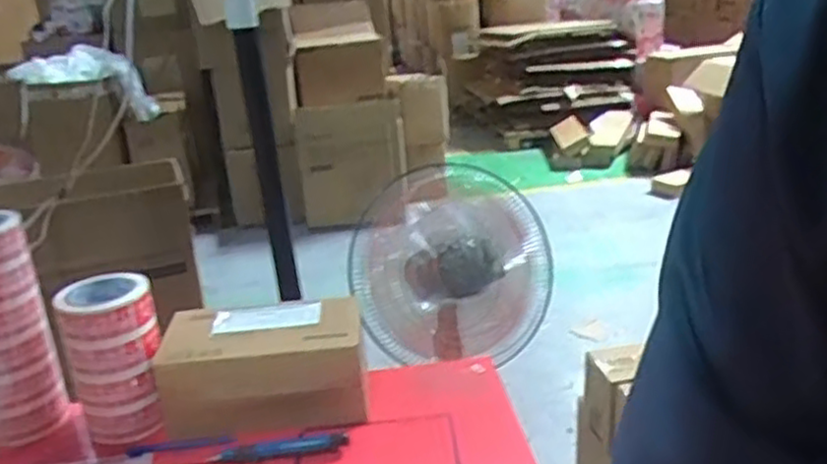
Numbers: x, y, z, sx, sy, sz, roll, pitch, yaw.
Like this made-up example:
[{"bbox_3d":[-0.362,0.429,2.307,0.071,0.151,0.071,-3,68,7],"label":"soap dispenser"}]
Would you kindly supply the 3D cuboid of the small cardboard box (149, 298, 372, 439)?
[{"bbox_3d":[-0.193,0.177,0.957,0.252,0.125,0.140,-7,20,-6],"label":"small cardboard box"}]

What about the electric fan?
[{"bbox_3d":[0.085,0.090,1.567,0.415,0.389,0.165,-13,22,-22],"label":"electric fan"}]

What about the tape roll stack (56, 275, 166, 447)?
[{"bbox_3d":[-0.376,0.165,0.922,0.106,0.201,0.094,-14,22,-23],"label":"tape roll stack"}]

